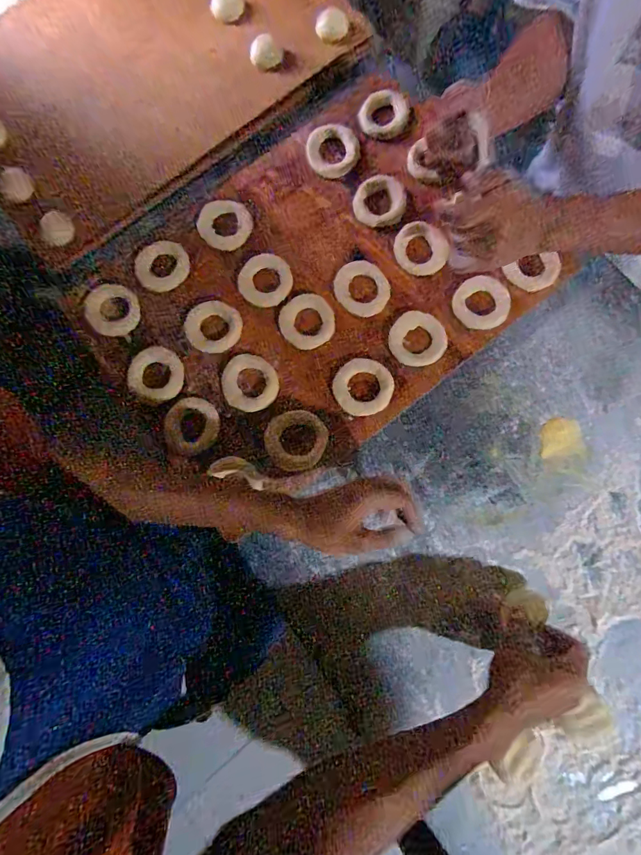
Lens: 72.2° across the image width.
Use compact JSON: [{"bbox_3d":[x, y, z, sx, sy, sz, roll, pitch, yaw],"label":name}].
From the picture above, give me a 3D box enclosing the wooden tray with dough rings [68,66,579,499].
[{"bbox_3d":[-0.012,-0.196,0.595,0.572,0.053,0.428,-37,80,-5],"label":"wooden tray with dough rings"}]

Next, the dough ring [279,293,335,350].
[{"bbox_3d":[-0.018,-0.139,0.573,0.069,0.007,0.071,0,79,1],"label":"dough ring"}]

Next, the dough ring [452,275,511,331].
[{"bbox_3d":[0.208,-0.161,0.568,0.068,0.017,0.066,0,79,1],"label":"dough ring"}]

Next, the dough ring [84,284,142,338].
[{"bbox_3d":[-0.278,-0.159,0.590,0.064,0.019,0.076,-9,79,0],"label":"dough ring"}]

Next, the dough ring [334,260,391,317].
[{"bbox_3d":[0.056,-0.185,0.584,0.071,0.016,0.074,0,79,1],"label":"dough ring"}]

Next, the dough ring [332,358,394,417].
[{"bbox_3d":[0.054,-0.052,0.553,0.072,0.014,0.071,0,79,1],"label":"dough ring"}]

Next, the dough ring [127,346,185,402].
[{"bbox_3d":[-0.216,-0.071,0.578,0.069,0.010,0.076,7,79,3],"label":"dough ring"}]

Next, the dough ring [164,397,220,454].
[{"bbox_3d":[-0.164,-0.003,0.563,0.064,0.011,0.073,4,79,2],"label":"dough ring"}]

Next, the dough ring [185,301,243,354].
[{"bbox_3d":[-0.141,-0.133,0.581,0.074,0.015,0.067,-7,79,0],"label":"dough ring"}]

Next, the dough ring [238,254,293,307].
[{"bbox_3d":[-0.074,-0.198,0.591,0.067,0.009,0.069,0,79,1],"label":"dough ring"}]

